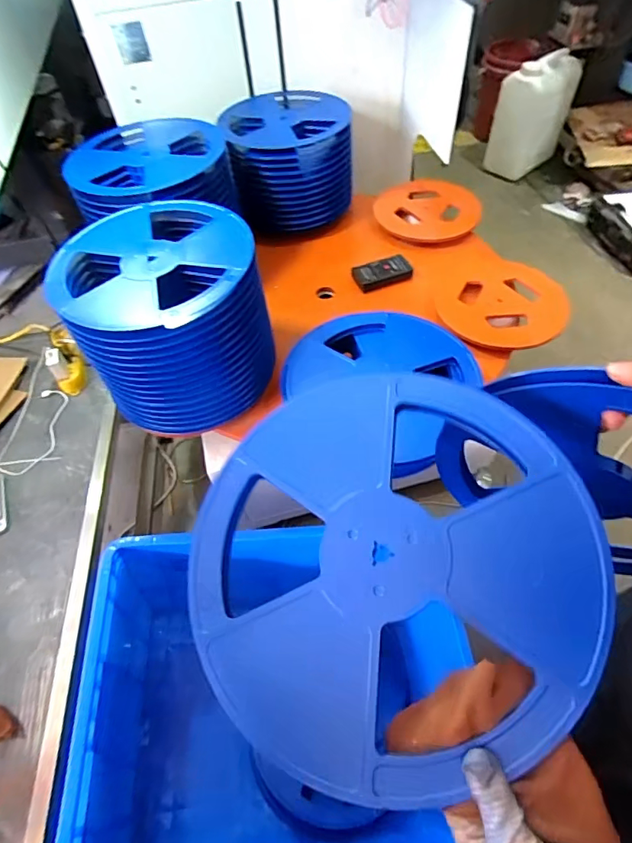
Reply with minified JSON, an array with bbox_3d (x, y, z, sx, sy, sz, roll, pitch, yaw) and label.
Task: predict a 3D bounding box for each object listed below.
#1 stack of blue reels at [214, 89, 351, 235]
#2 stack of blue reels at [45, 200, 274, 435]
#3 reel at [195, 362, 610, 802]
[{"bbox_3d":[-0.074,-0.682,1.244,0.304,0.212,0.276,-11,56,-5],"label":"stack of blue reels"},{"bbox_3d":[-0.261,-0.196,0.868,0.314,0.249,0.333,-25,58,-14],"label":"stack of blue reels"},{"bbox_3d":[0.050,0.106,0.384,0.312,0.013,0.310,-4,66,10],"label":"reel"}]

